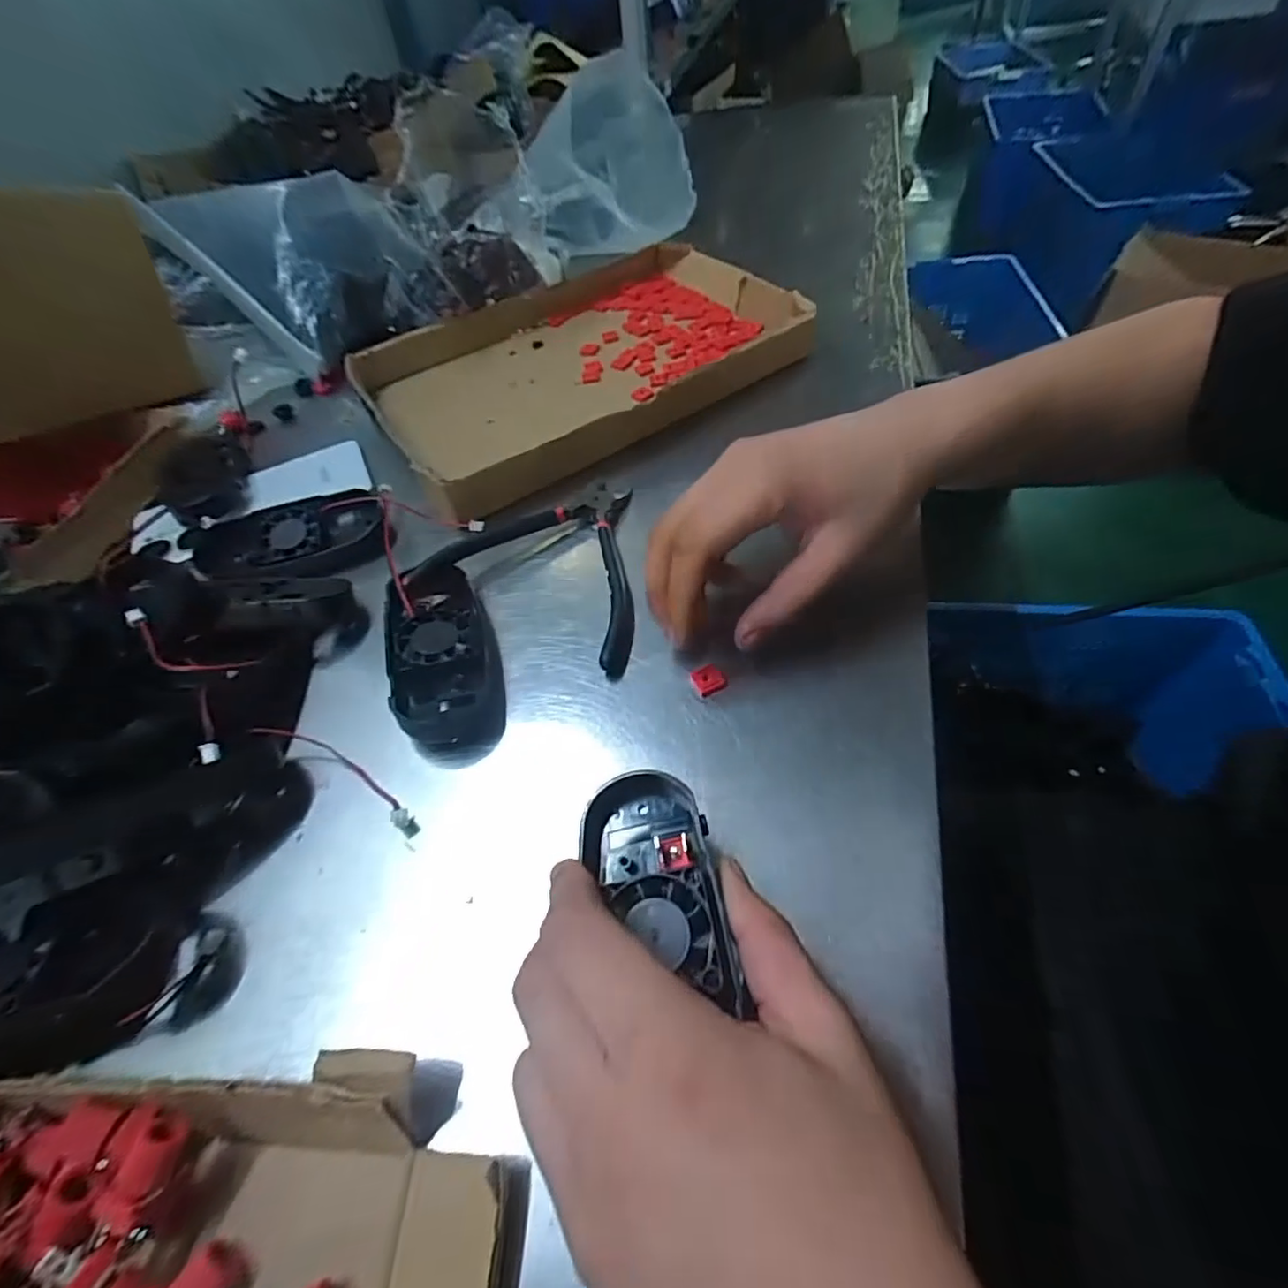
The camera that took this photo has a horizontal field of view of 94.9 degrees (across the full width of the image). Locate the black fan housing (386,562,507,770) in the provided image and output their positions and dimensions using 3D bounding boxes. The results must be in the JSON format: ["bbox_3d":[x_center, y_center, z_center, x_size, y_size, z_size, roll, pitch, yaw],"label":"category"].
[{"bbox_3d":[-0.104,0.006,0.310,0.052,0.022,0.115,-16,53,-5],"label":"black fan housing"}]

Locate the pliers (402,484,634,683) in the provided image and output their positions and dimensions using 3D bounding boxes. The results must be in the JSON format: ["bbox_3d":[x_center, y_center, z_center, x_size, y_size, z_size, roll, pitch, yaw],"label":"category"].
[{"bbox_3d":[-0.042,-0.053,0.345,0.135,0.017,0.125,22,59,23],"label":"pliers"}]

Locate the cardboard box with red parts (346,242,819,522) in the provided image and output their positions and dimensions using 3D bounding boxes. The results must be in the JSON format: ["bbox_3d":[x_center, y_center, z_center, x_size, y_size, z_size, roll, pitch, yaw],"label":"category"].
[{"bbox_3d":[-0.052,-0.231,0.472,0.309,0.043,0.234,-30,55,-15],"label":"cardboard box with red parts"}]

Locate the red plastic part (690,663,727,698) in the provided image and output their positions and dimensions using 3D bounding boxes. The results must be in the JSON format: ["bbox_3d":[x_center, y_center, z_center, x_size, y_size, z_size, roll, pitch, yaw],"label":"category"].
[{"bbox_3d":[0.032,0.017,0.291,0.015,0.004,0.016,-21,53,-8],"label":"red plastic part"}]

